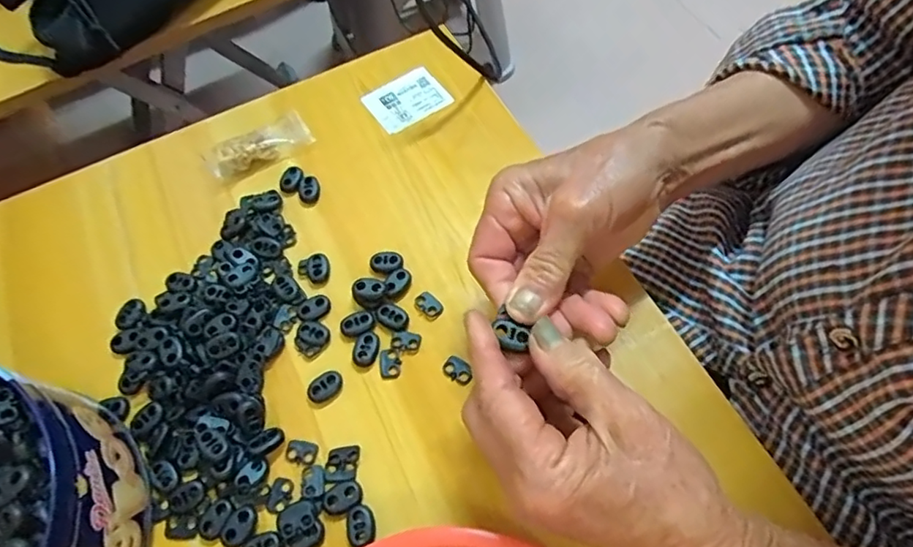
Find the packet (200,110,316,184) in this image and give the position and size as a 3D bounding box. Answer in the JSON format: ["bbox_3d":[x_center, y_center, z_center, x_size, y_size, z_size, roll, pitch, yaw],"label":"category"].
[{"bbox_3d":[-0.150,-0.097,0.434,0.079,0.021,0.032,-36,64,-16],"label":"packet"}]

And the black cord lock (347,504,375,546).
[{"bbox_3d":[-0.051,0.134,0.302,0.014,0.004,0.020,-12,60,-4],"label":"black cord lock"}]

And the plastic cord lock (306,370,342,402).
[{"bbox_3d":[-0.079,0.068,0.342,0.021,0.006,0.014,-34,64,-16],"label":"plastic cord lock"}]

